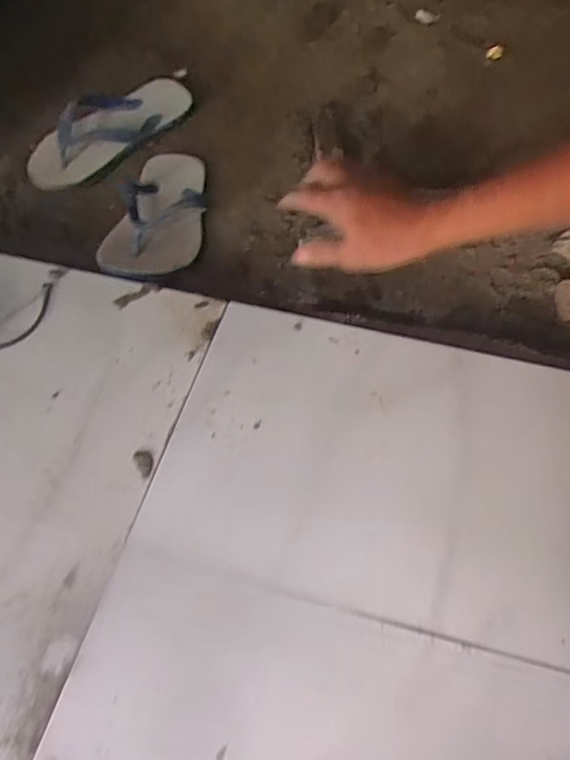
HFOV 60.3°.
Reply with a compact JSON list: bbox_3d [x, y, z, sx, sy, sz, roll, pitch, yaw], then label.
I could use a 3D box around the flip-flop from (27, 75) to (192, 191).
[{"bbox_3d":[-0.250,-0.357,0.682,0.127,0.044,0.247,36,68,21],"label":"flip-flop"}]

